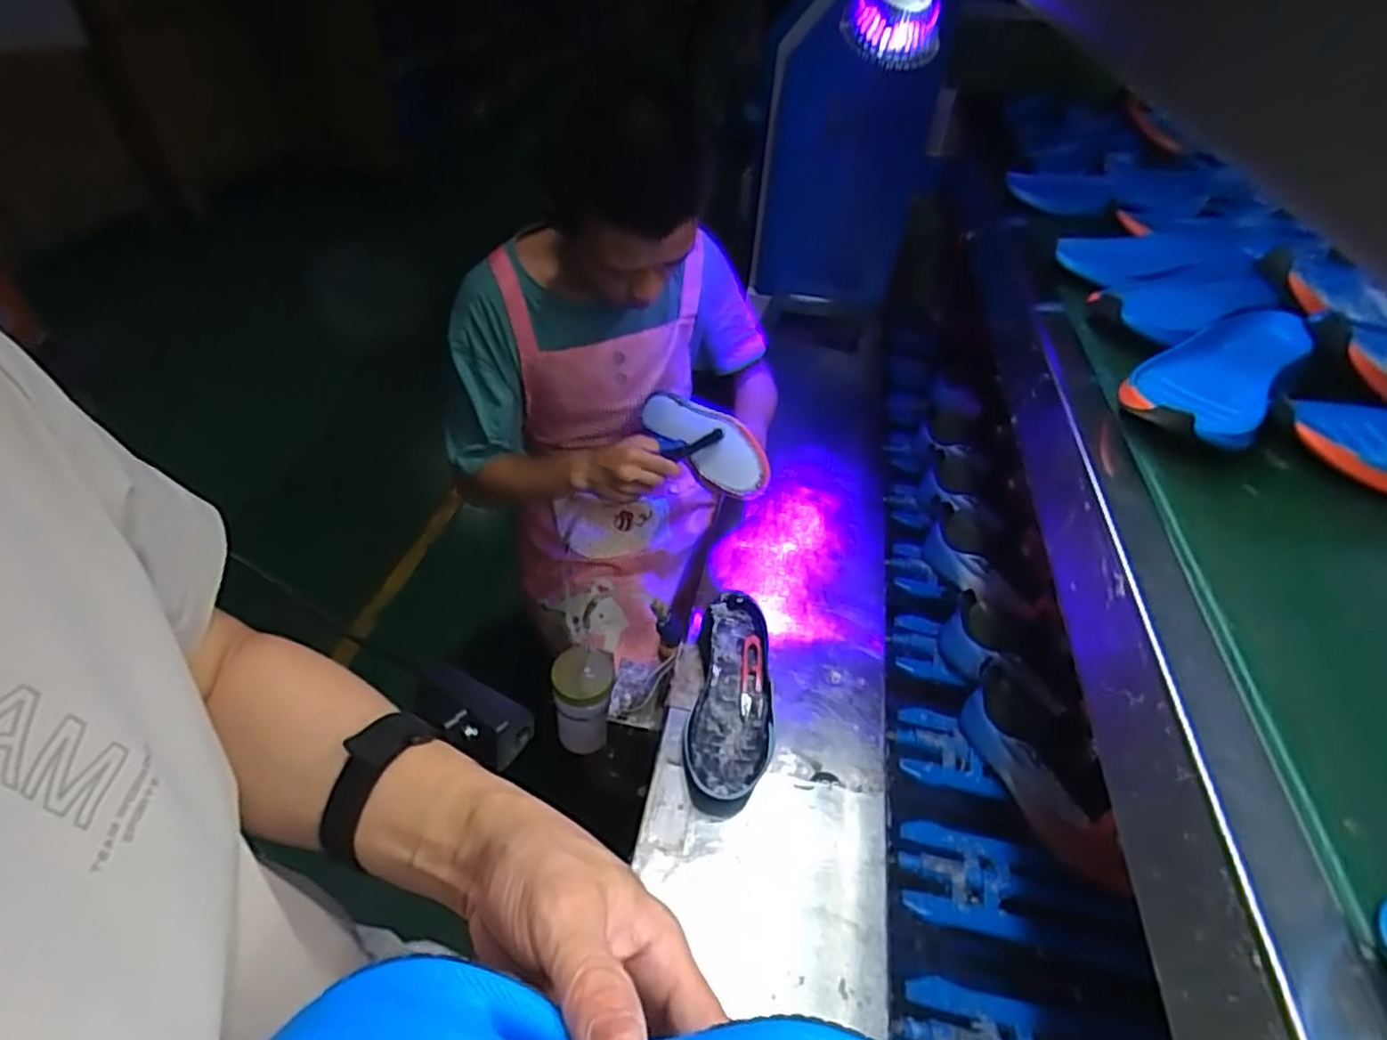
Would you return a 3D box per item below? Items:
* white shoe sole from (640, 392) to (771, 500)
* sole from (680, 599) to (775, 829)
[{"bbox_3d":[0.012,-0.102,0.883,0.075,0.056,0.227,-47,52,3],"label":"white shoe sole"},{"bbox_3d":[0.044,0.190,0.748,0.087,0.051,0.241,8,44,3],"label":"sole"}]

